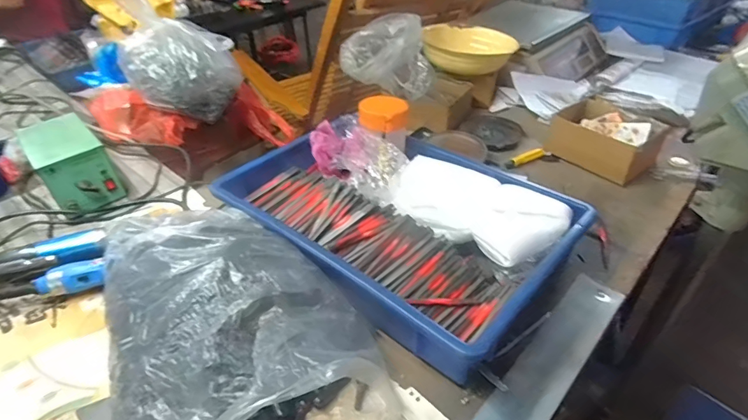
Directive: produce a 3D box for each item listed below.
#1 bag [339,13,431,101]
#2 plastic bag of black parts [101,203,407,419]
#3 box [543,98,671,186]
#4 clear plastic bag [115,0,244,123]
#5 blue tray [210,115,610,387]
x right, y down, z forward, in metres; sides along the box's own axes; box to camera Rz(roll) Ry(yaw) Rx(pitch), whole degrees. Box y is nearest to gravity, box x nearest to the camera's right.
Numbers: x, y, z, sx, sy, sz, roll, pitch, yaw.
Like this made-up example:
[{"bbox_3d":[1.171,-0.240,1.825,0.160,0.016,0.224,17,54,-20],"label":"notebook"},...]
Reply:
[{"bbox_3d":[0.024,-0.288,0.821,0.168,0.106,0.128,1,38,5],"label":"bag"},{"bbox_3d":[-0.153,0.113,0.444,0.233,0.084,0.330,-23,43,-25],"label":"plastic bag of black parts"},{"bbox_3d":[0.396,-0.126,0.746,0.165,0.067,0.132,28,47,33],"label":"box"},{"bbox_3d":[-0.407,-0.327,0.887,0.211,0.252,0.181,4,38,8],"label":"clear plastic bag"},{"bbox_3d":[0.015,0.000,0.590,0.443,0.081,0.281,27,47,32],"label":"blue tray"}]

